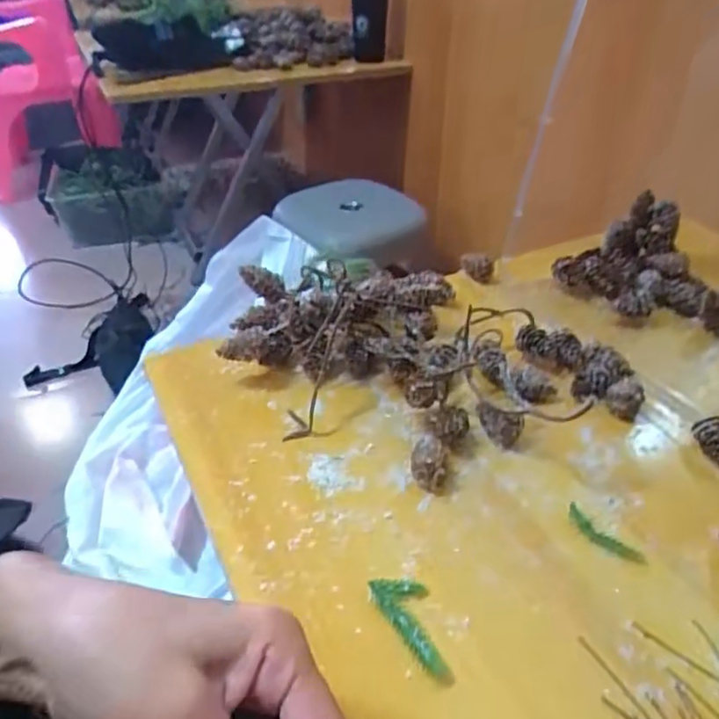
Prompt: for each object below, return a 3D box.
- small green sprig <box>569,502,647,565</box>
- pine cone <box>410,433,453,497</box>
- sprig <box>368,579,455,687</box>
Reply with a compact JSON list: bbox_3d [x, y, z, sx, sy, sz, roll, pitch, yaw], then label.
[{"bbox_3d":[0.137,0.101,0.348,0.012,0.006,0.048,-27,46,-28],"label":"small green sprig"},{"bbox_3d":[0.045,0.064,0.380,0.025,0.023,0.031,6,40,9],"label":"pine cone"},{"bbox_3d":[0.025,0.134,0.306,0.030,0.007,0.055,-7,40,-7],"label":"sprig"}]

